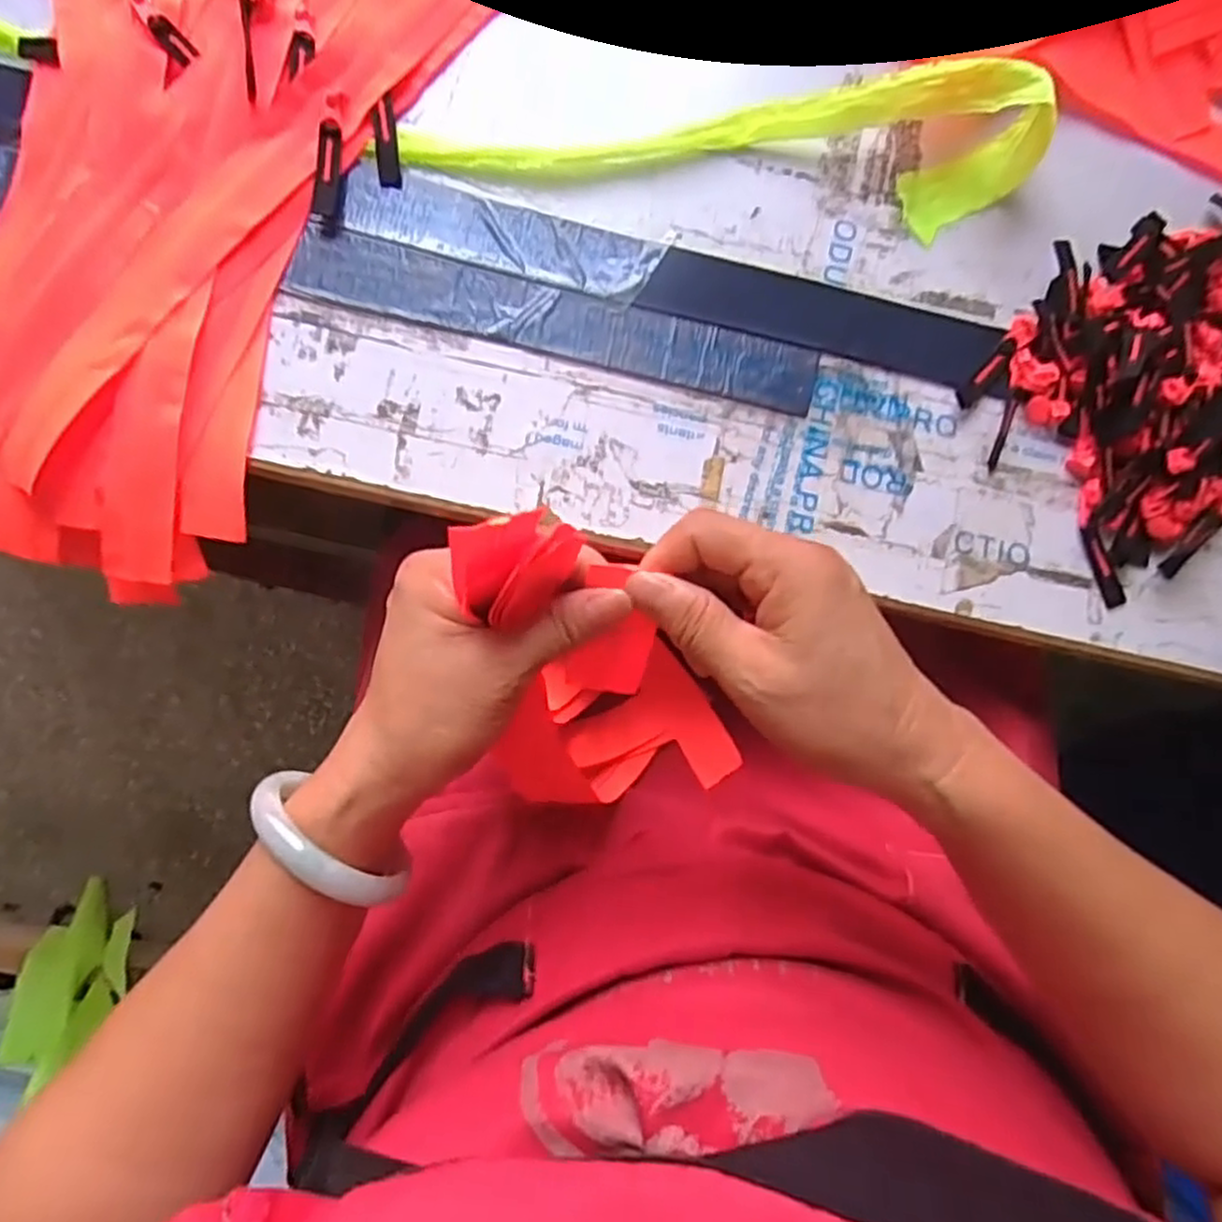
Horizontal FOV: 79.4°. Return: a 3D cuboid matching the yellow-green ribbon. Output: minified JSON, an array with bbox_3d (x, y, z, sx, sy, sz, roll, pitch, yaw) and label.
[{"bbox_3d":[0.052,-0.253,0.381,0.354,0.036,0.072,3,86,-4],"label":"yellow-green ribbon"}]

